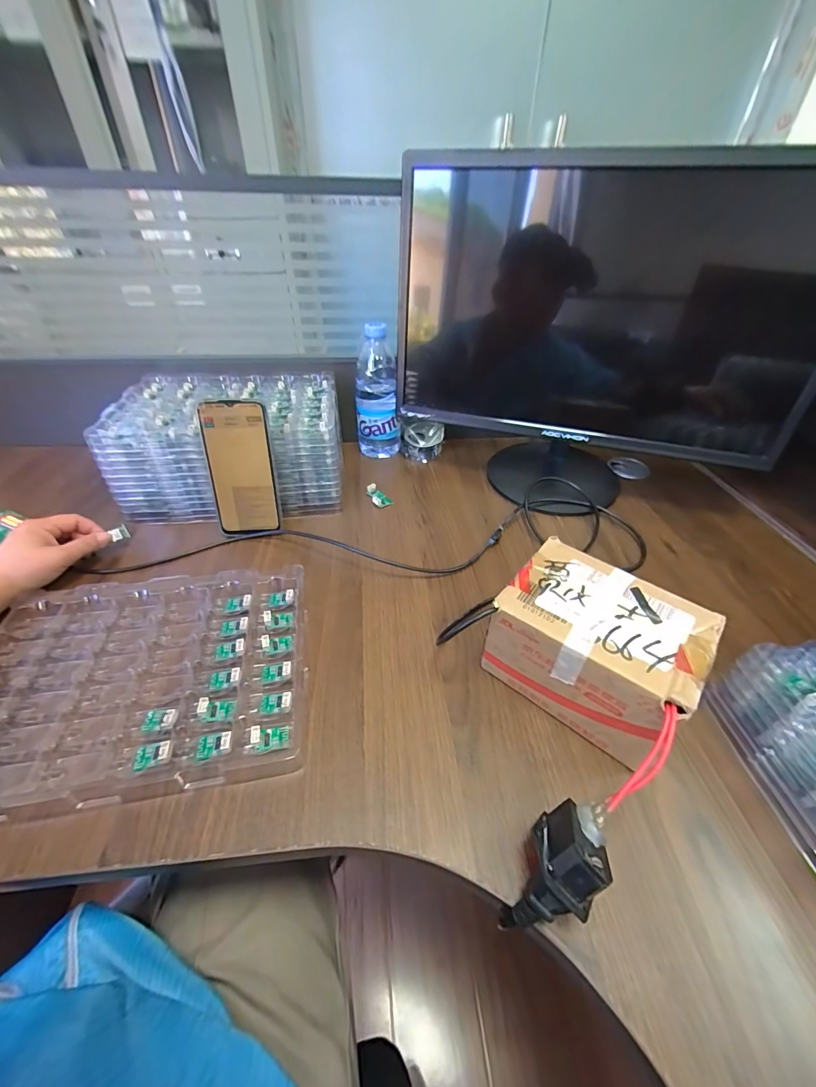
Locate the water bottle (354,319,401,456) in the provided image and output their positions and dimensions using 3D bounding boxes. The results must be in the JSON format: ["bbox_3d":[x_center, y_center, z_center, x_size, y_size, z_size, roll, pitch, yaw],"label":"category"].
[{"bbox_3d":[-0.048,-0.231,0.638,0.066,0.199,0.058,-6,39,-9],"label":"water bottle"}]

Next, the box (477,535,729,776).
[{"bbox_3d":[0.152,0.087,0.343,0.139,0.097,0.103,30,47,31],"label":"box"}]

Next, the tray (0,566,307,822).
[{"bbox_3d":[-0.238,0.112,0.357,0.282,0.020,0.210,-7,40,-10],"label":"tray"}]

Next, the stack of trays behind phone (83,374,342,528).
[{"bbox_3d":[-0.236,-0.139,0.573,0.275,0.122,0.200,-4,39,-7],"label":"stack of trays behind phone"}]

